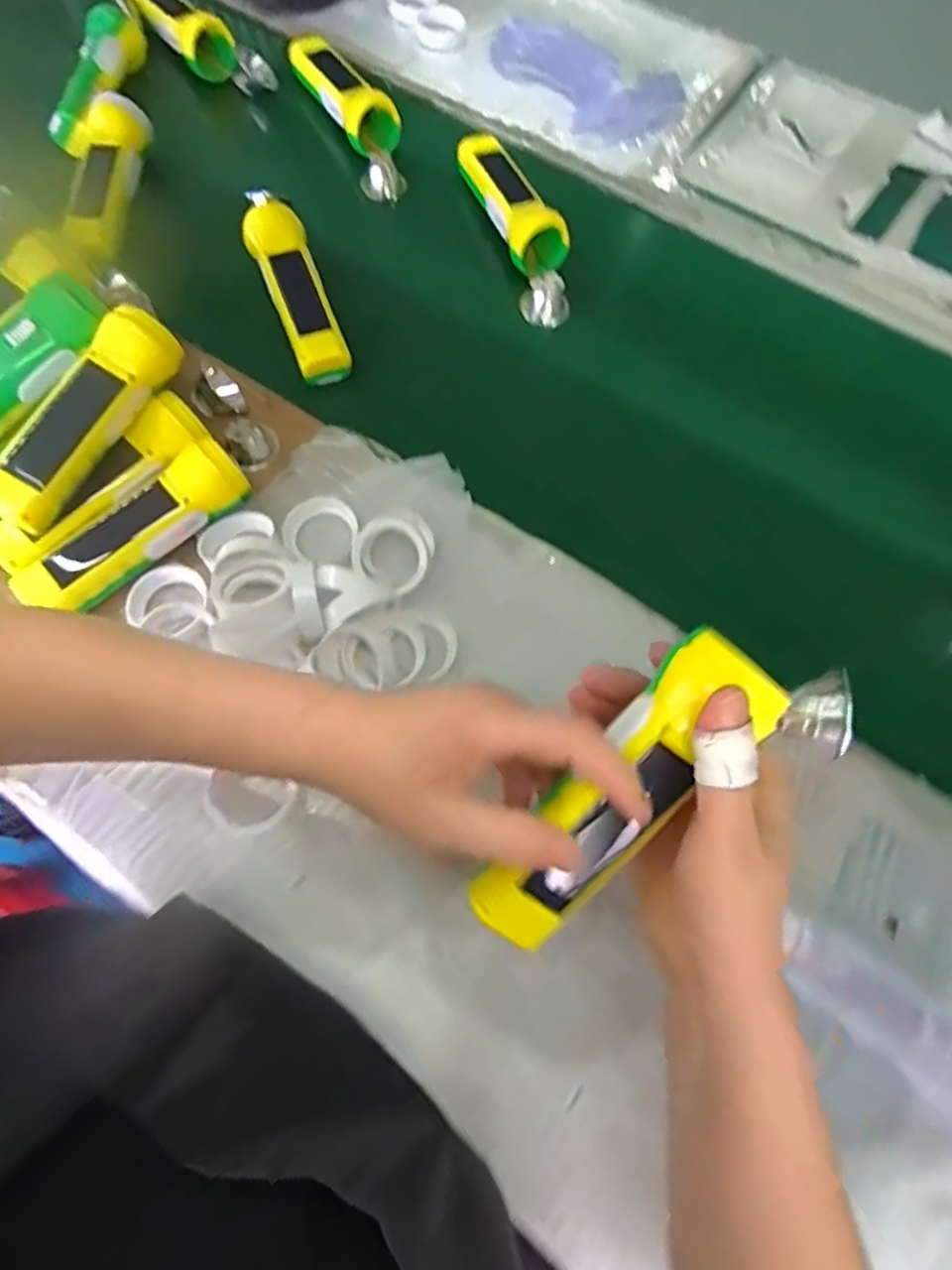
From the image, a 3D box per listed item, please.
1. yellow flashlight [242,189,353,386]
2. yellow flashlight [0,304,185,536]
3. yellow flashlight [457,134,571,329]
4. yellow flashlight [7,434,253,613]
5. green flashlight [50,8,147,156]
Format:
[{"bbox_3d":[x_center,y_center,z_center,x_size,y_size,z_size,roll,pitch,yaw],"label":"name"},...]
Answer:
[{"bbox_3d":[-0.155,-0.290,0.549,0.053,0.060,0.182,-17,70,-12],"label":"yellow flashlight"},{"bbox_3d":[-0.261,-0.142,0.428,0.052,0.047,0.164,33,82,10],"label":"yellow flashlight"},{"bbox_3d":[0.040,-0.385,0.601,0.057,0.058,0.203,-18,70,-12],"label":"yellow flashlight"},{"bbox_3d":[-0.234,-0.070,0.440,0.159,0.042,0.040,-39,76,-19],"label":"yellow flashlight"},{"bbox_3d":[-0.374,-0.544,0.635,0.045,0.044,0.186,6,67,-3],"label":"green flashlight"}]

